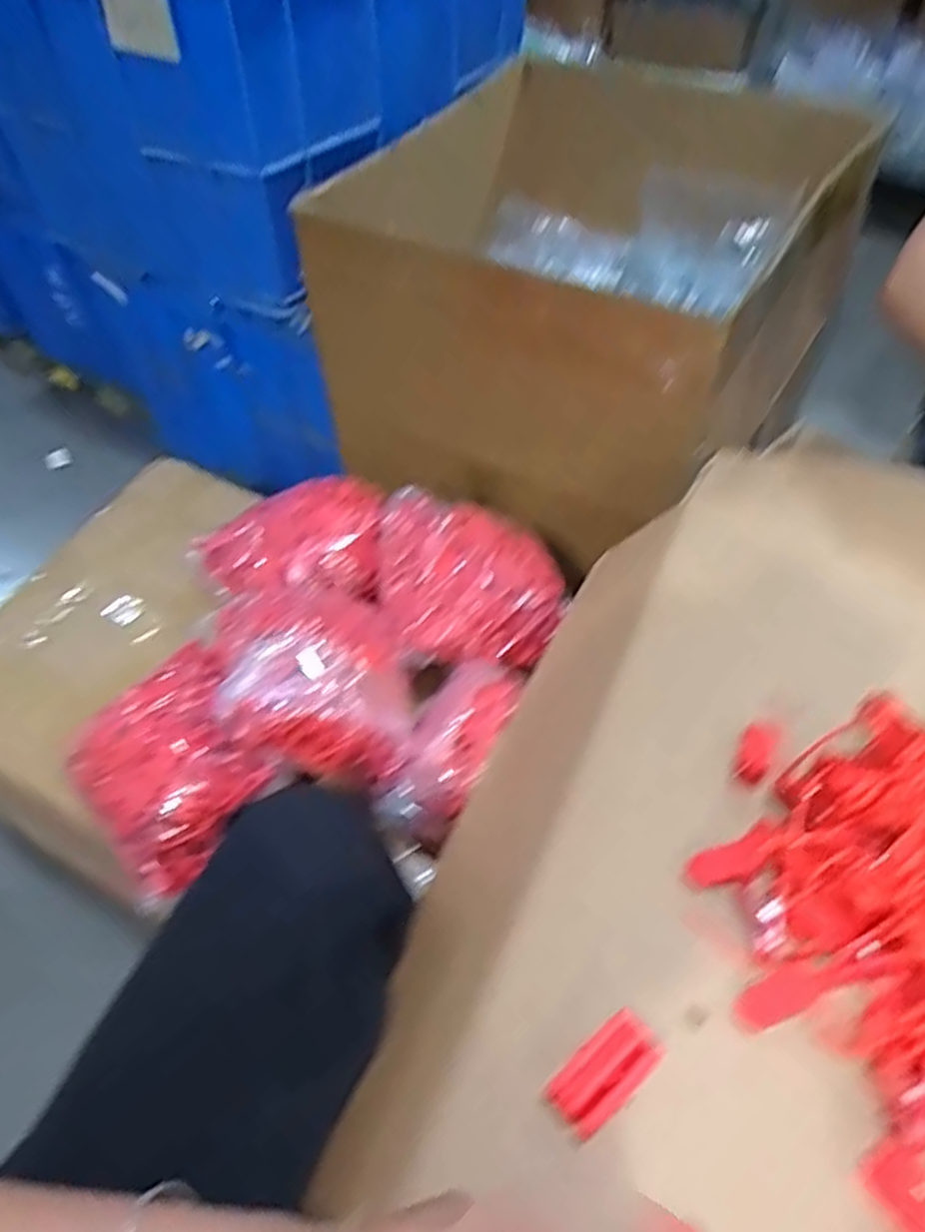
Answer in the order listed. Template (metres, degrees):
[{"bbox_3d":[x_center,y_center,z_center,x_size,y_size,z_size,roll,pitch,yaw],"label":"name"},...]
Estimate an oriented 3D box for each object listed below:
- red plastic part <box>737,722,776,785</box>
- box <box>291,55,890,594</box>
[{"bbox_3d":[0.203,0.093,0.551,0.020,0.007,0.046,19,54,17],"label":"red plastic part"},{"bbox_3d":[0.181,-0.416,1.101,0.543,0.436,0.565,26,57,21],"label":"box"}]

